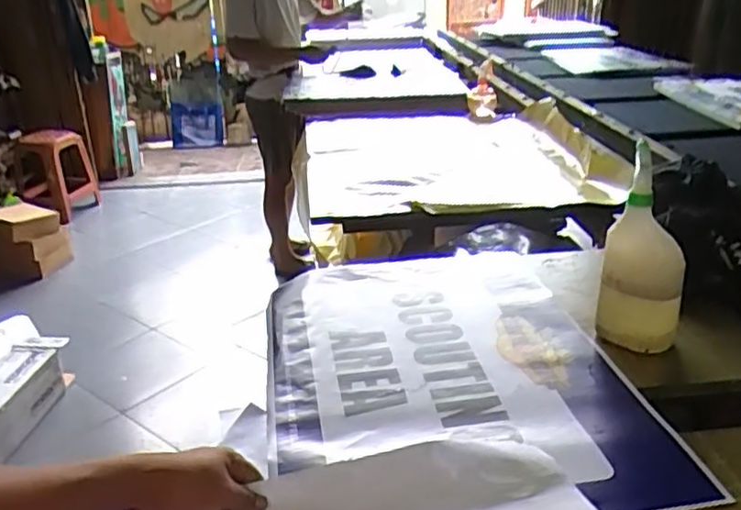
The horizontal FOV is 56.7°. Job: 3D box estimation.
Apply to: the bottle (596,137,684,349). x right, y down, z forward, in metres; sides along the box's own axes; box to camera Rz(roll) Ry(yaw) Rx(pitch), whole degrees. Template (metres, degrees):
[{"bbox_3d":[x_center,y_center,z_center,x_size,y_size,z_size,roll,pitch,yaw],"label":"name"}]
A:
[{"bbox_3d":[0.349,0.002,0.872,0.094,0.249,0.086,8,26,23],"label":"bottle"}]

